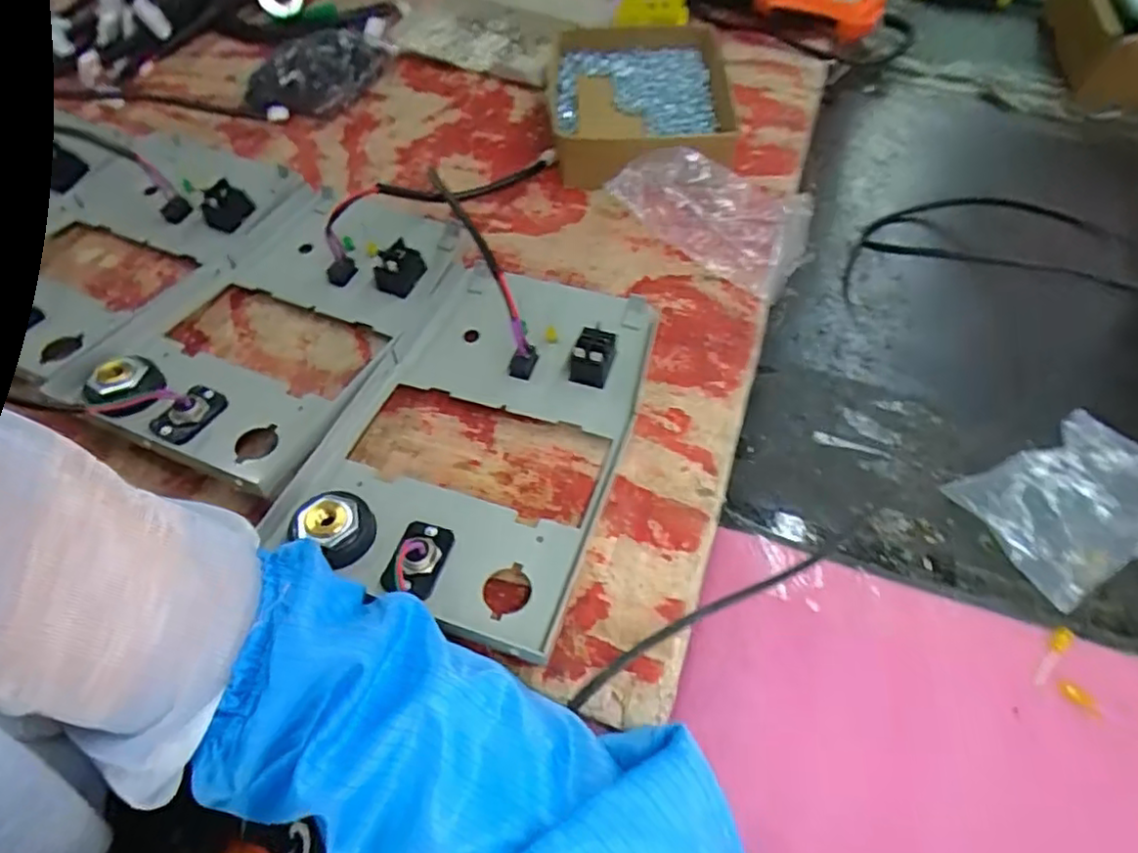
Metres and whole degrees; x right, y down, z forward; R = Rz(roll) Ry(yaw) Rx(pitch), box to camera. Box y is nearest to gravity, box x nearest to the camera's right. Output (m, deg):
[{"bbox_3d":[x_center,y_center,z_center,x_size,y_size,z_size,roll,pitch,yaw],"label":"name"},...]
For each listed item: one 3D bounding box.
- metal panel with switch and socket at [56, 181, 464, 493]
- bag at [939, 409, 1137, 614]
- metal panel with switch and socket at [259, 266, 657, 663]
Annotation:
[{"bbox_3d":[-0.178,-0.069,0.414,0.159,0.035,0.230,15,57,11],"label":"metal panel with switch and socket"},{"bbox_3d":[0.270,0.041,0.353,0.107,0.028,0.077,-23,57,-14],"label":"bag"},{"bbox_3d":[-0.044,-0.004,0.365,0.150,0.034,0.235,14,56,11],"label":"metal panel with switch and socket"}]

